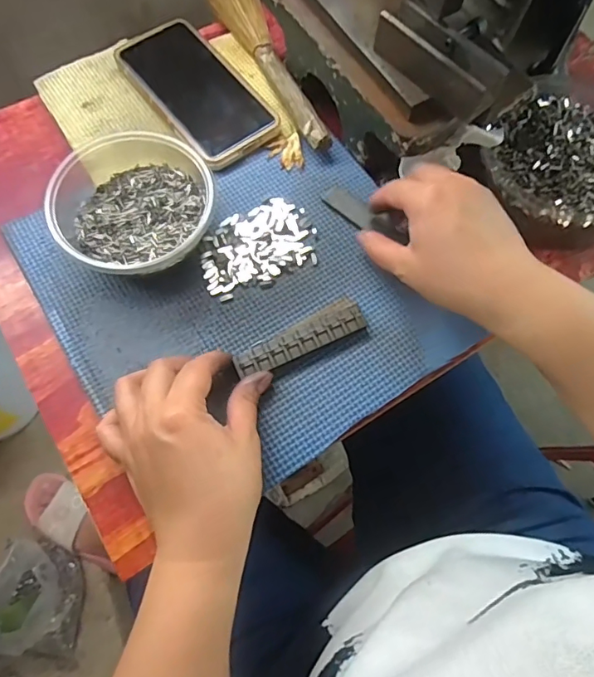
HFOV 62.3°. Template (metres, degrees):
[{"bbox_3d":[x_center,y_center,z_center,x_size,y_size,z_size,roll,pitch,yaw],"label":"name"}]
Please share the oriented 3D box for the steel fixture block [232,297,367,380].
[{"bbox_3d":[0.001,0.000,0.350,0.097,0.011,0.028,-26,72,-13],"label":"steel fixture block"}]

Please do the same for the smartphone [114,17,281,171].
[{"bbox_3d":[-0.087,-0.215,0.426,0.077,0.010,0.156,-37,75,-15],"label":"smartphone"}]

